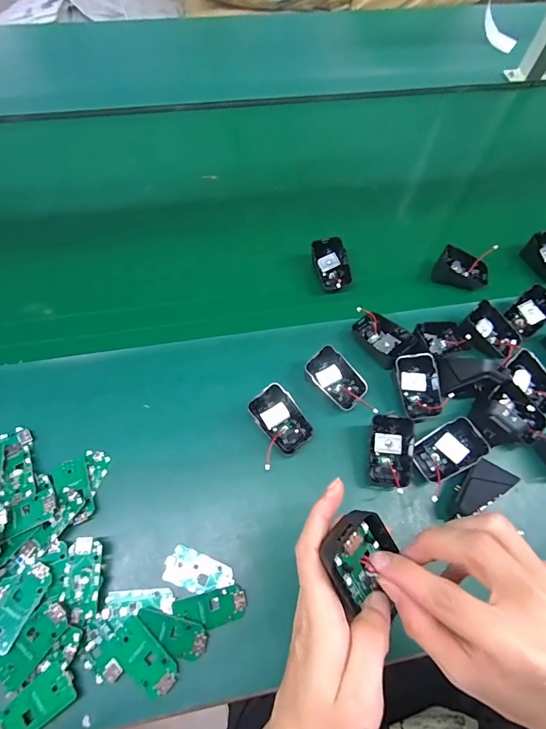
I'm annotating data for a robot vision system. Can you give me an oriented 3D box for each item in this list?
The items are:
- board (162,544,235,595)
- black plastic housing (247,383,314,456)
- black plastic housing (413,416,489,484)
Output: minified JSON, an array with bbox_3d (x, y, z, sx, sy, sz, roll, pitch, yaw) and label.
[{"bbox_3d":[-0.068,0.192,0.343,0.062,0.006,0.031,20,68,4],"label":"board"},{"bbox_3d":[0.009,0.058,0.396,0.043,0.024,0.070,-38,87,-9],"label":"black plastic housing"},{"bbox_3d":[0.180,0.088,0.383,0.067,0.035,0.045,-23,66,-13],"label":"black plastic housing"}]

